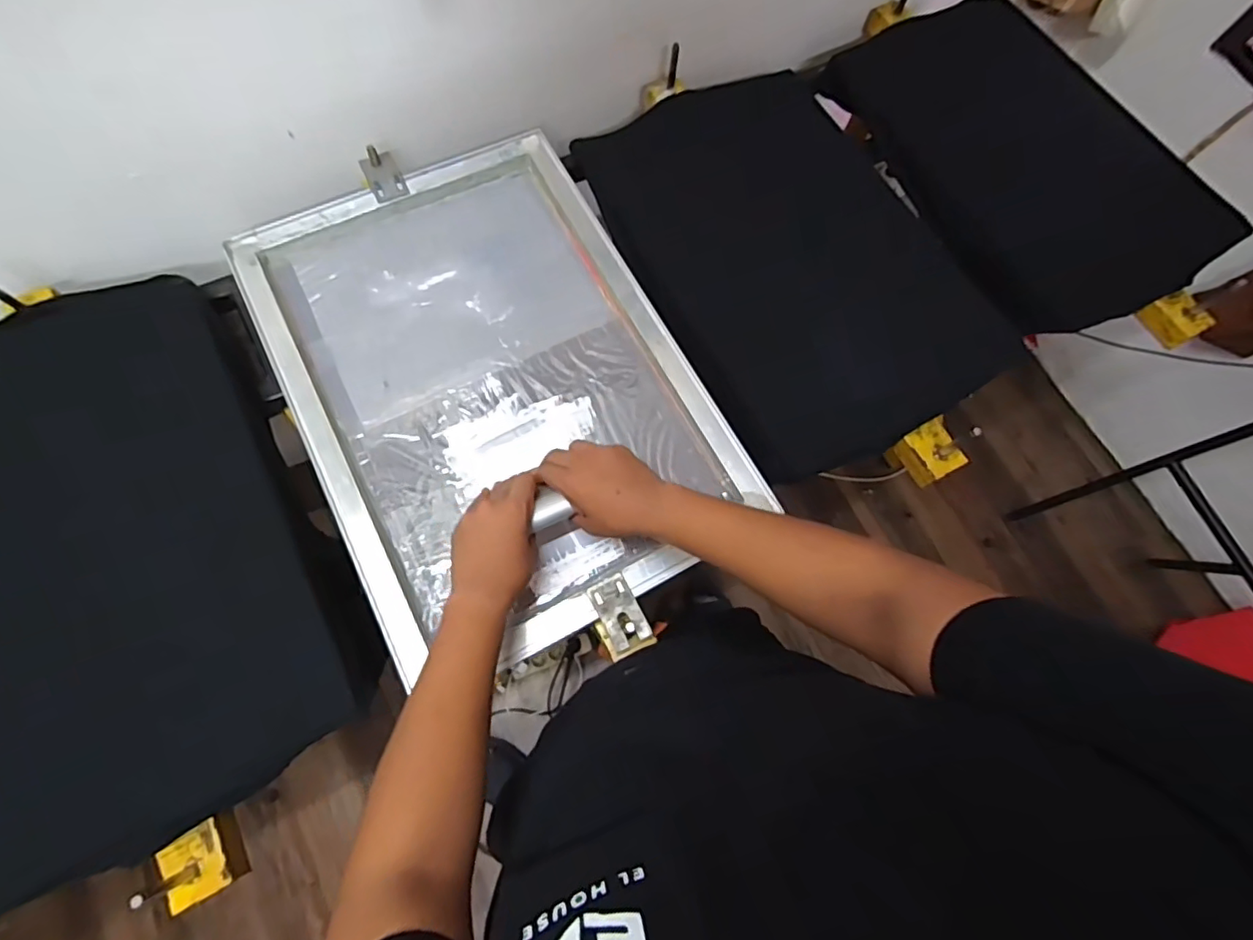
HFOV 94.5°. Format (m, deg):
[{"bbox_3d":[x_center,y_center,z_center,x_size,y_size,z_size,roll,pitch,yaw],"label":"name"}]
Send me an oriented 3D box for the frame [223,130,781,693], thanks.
[{"bbox_3d":[-0.168,-0.126,0.745,0.471,0.041,0.649,-26,76,-10],"label":"frame"}]

